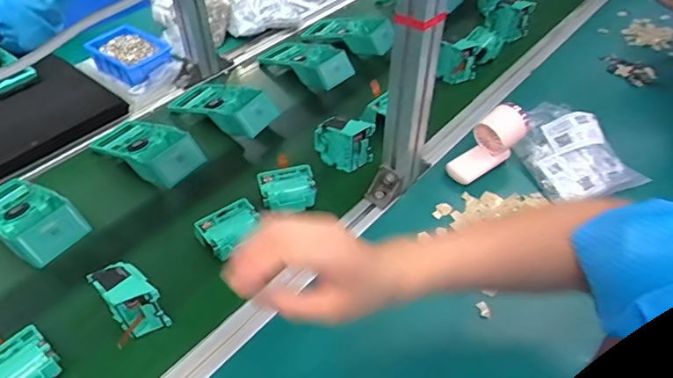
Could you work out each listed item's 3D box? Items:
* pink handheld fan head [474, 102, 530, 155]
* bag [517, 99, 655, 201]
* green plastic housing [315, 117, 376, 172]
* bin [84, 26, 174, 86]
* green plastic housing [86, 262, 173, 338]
[{"bbox_3d":[0.245,-0.088,0.731,0.061,0.068,0.062,33,55,24],"label":"pink handheld fan head"},{"bbox_3d":[0.356,-0.063,0.739,0.143,0.062,0.168,-15,51,-15],"label":"bag"},{"bbox_3d":[0.011,-0.068,0.737,0.080,0.082,0.035,20,51,15],"label":"green plastic housing"},{"bbox_3d":[-0.374,-0.244,0.887,0.142,0.031,0.101,33,55,24],"label":"bin"},{"bbox_3d":[-0.227,0.128,0.549,0.066,0.085,0.044,37,57,27],"label":"green plastic housing"}]

